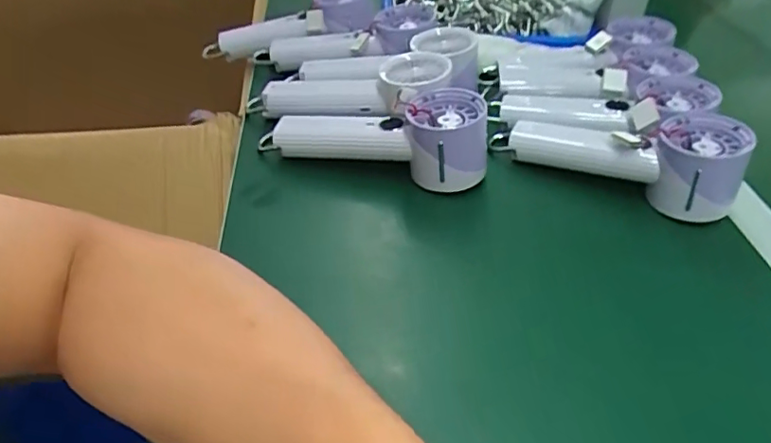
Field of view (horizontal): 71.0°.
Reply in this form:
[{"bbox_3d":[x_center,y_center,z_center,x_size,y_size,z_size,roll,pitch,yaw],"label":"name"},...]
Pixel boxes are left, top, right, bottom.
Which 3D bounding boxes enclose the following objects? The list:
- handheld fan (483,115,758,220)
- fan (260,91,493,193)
[{"bbox_3d":[0.182,-0.059,0.432,0.180,0.055,0.072,21,45,20],"label":"handheld fan"},{"bbox_3d":[-0.012,-0.076,0.441,0.189,0.057,0.060,13,43,13],"label":"fan"}]

